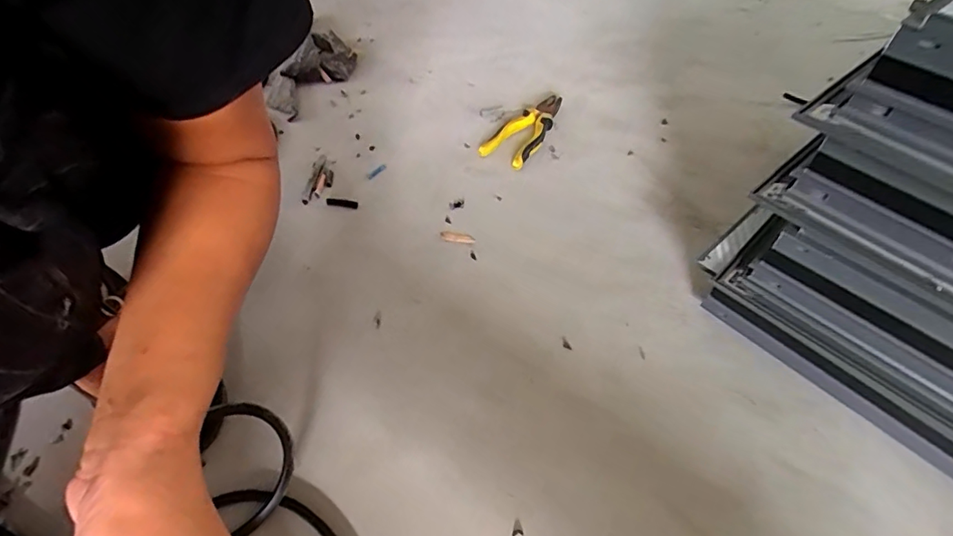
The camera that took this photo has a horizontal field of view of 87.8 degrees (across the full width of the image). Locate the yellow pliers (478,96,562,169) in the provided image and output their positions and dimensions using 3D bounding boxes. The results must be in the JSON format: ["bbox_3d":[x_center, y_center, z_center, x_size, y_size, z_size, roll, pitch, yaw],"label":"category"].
[{"bbox_3d":[0.084,-0.219,0.767,0.073,0.027,0.184,26,53,20],"label":"yellow pliers"}]

